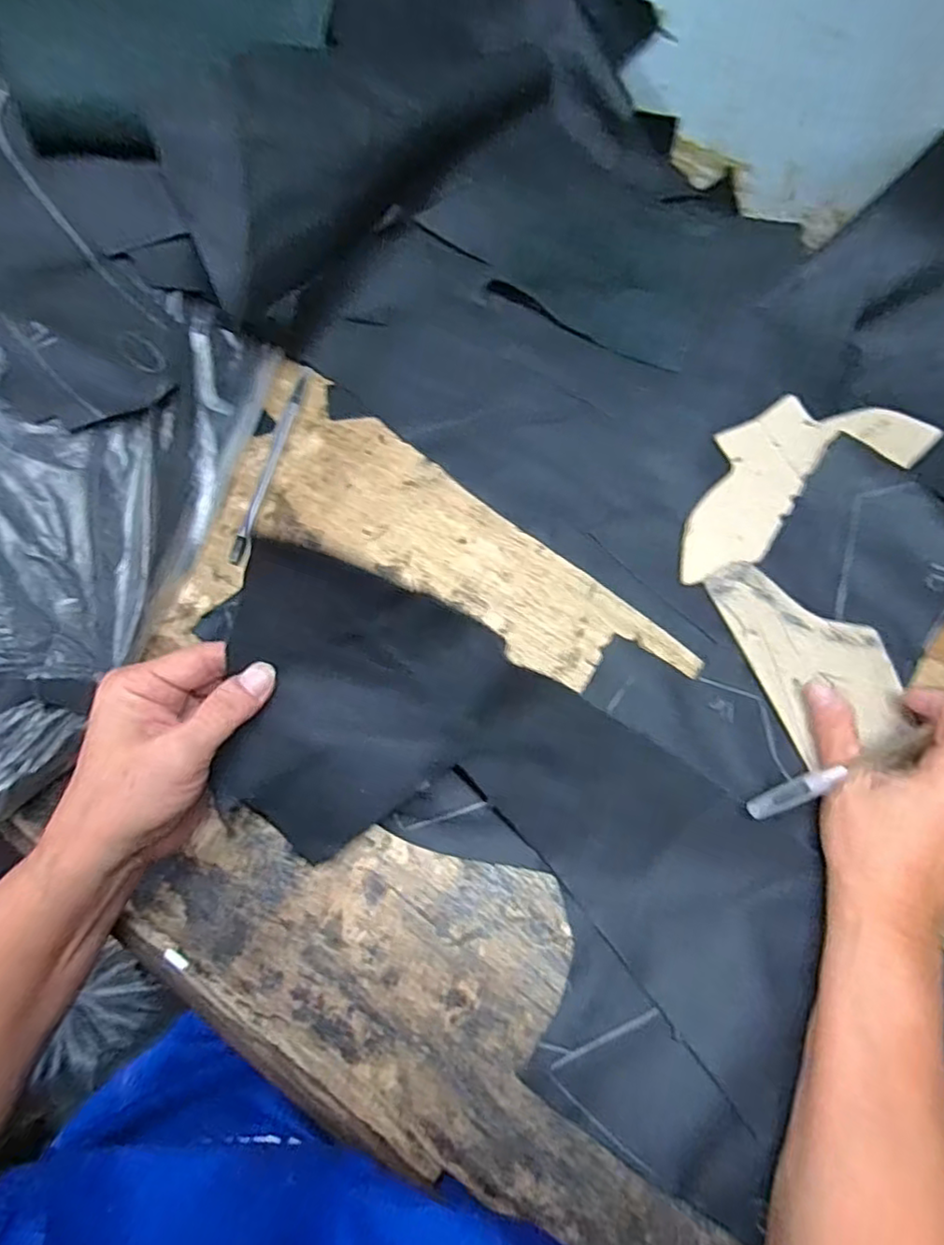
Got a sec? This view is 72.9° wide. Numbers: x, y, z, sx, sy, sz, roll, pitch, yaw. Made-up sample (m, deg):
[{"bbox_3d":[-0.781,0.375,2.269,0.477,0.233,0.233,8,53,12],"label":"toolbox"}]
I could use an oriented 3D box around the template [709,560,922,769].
[{"bbox_3d":[0.196,0.015,0.366,0.076,0.009,0.122,-20,72,-8],"label":"template"}]

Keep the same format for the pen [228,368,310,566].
[{"bbox_3d":[-0.129,-0.103,0.410,0.009,0.004,0.143,12,71,4],"label":"pen"}]

